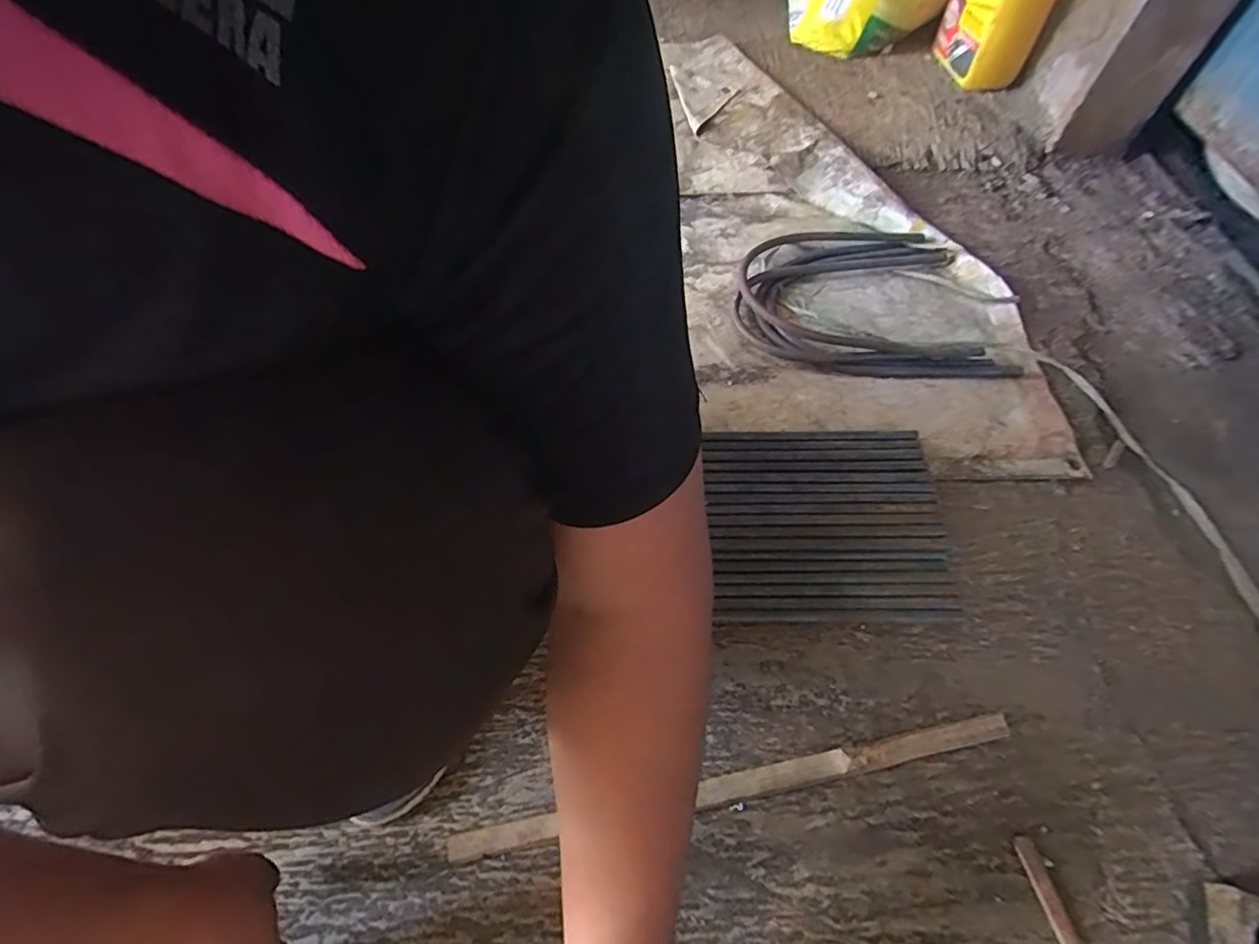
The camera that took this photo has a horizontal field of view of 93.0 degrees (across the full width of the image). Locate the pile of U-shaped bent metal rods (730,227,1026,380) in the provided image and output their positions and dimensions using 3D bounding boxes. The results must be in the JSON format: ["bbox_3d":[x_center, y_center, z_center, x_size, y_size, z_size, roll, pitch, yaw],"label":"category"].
[{"bbox_3d":[0.296,-0.223,0.756,0.316,0.035,0.264,9,58,4],"label":"pile of U-shaped bent metal rods"}]

